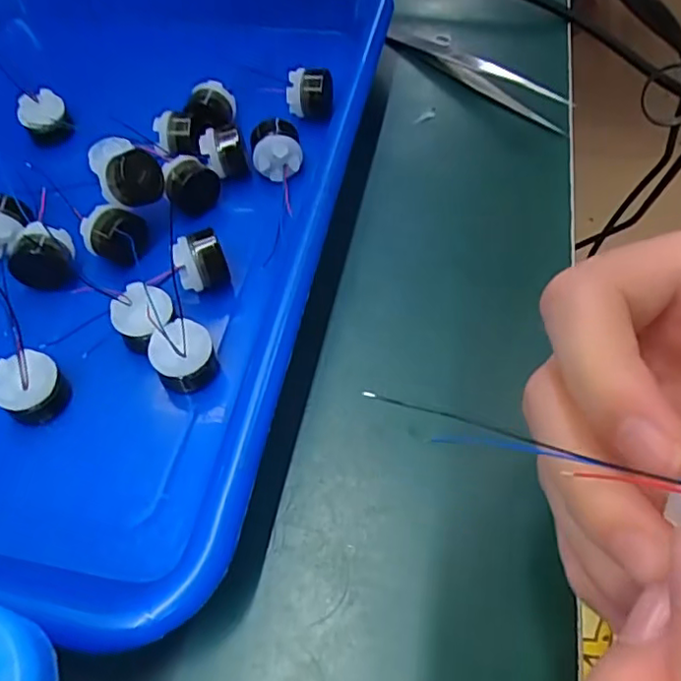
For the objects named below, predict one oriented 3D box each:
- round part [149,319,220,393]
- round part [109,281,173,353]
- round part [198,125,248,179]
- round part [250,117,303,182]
[{"bbox_3d":[-0.054,0.006,0.216,0.020,0.019,0.020,-2,55,3],"label":"round part"},{"bbox_3d":[-0.070,-0.007,0.225,0.021,0.020,0.024,-26,58,-13],"label":"round part"},{"bbox_3d":[-0.051,-0.081,0.268,0.017,0.017,0.021,-17,56,-8],"label":"round part"},{"bbox_3d":[-0.028,-0.083,0.271,0.021,0.020,0.017,-9,55,-3],"label":"round part"}]

